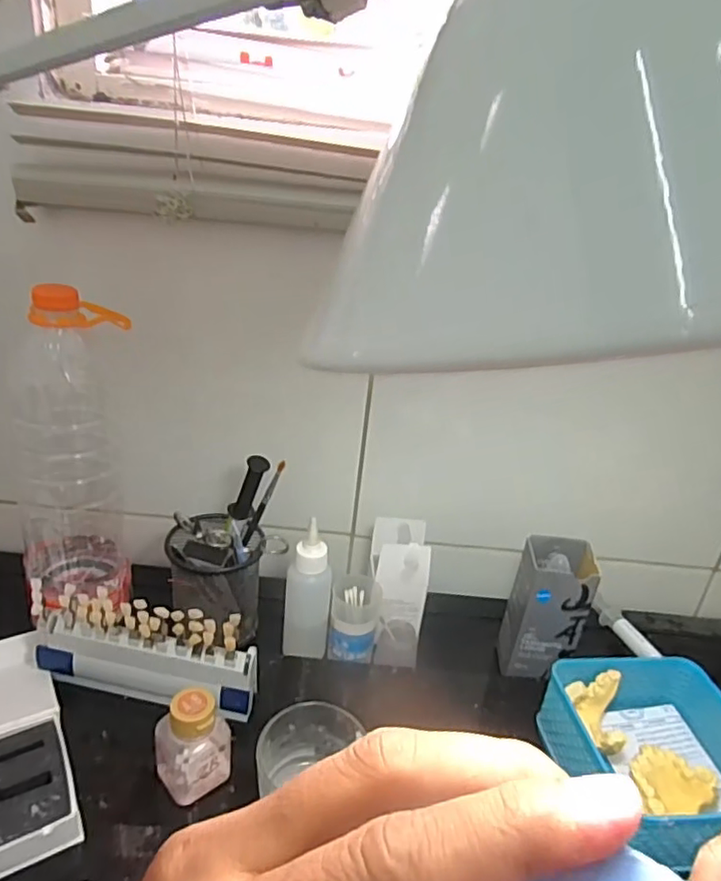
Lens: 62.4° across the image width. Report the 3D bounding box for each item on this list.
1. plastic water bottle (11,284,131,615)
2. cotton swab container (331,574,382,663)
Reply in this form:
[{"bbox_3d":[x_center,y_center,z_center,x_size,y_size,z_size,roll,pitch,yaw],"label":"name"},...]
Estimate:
[{"bbox_3d":[-0.251,0.022,0.520,0.091,0.295,0.092,-9,30,-31],"label":"plastic water bottle"},{"bbox_3d":[-0.006,0.165,0.554,0.044,0.062,0.052,7,25,0],"label":"cotton swab container"}]

